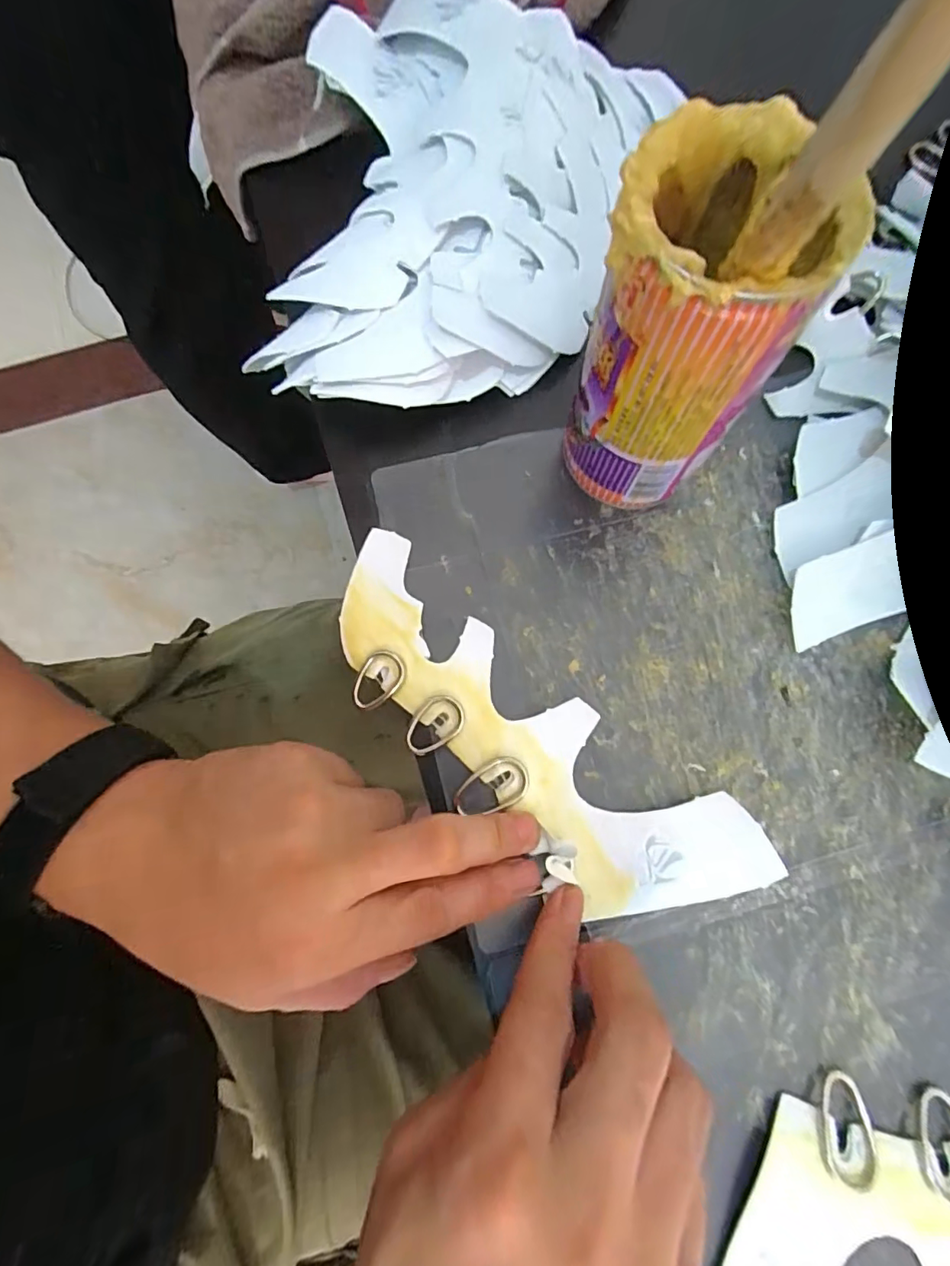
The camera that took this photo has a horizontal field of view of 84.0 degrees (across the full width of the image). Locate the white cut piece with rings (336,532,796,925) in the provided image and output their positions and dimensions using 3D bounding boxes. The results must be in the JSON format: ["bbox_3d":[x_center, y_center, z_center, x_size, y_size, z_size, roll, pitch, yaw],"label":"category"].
[{"bbox_3d":[0.019,0.045,0.225,0.208,0.009,0.066,39,80,9],"label":"white cut piece with rings"}]

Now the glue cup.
[{"bbox_3d":[0.076,-0.107,0.197,0.062,0.136,0.067,0,77,0],"label":"glue cup"}]

